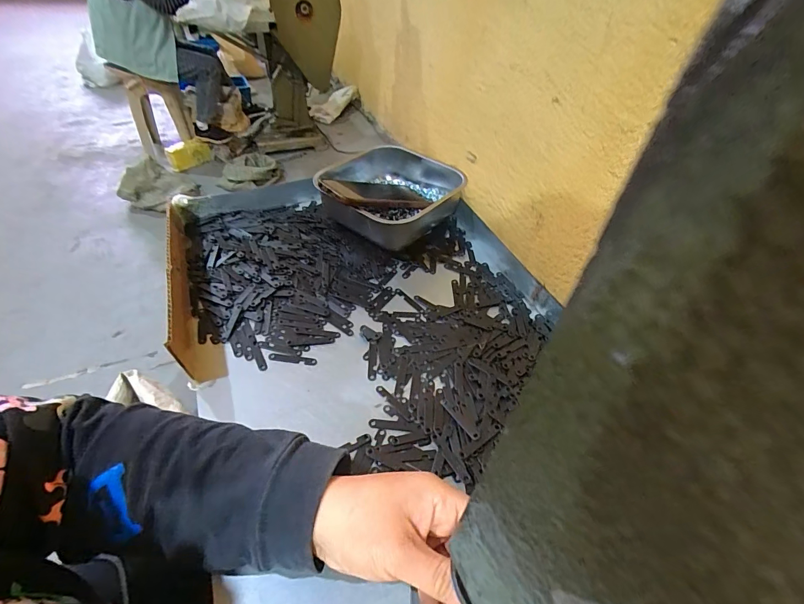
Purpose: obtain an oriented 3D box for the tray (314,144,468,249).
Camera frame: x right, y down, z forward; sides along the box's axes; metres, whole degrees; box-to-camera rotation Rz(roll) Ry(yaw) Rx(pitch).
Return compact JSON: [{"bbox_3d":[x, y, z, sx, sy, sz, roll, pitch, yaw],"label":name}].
[{"bbox_3d":[-0.023,-0.156,0.586,0.174,0.081,0.188,21,48,18],"label":"tray"}]

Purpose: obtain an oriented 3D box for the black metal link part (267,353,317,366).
[{"bbox_3d":[-0.117,0.061,0.423,0.051,0.004,0.008,5,45,3],"label":"black metal link part"}]

